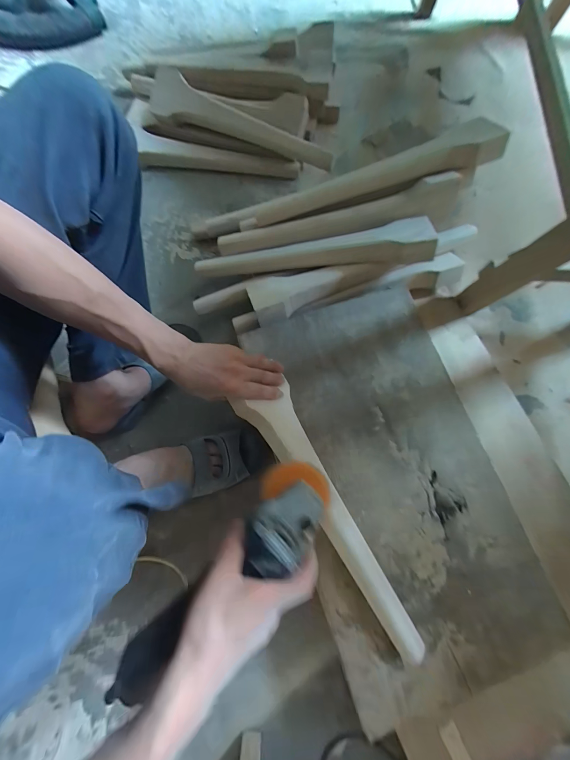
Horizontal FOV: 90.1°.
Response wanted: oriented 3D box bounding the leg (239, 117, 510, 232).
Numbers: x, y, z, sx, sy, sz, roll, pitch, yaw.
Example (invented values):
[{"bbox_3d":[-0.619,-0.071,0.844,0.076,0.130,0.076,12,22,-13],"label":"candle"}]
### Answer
[{"bbox_3d":[0.140,-0.384,0.550,0.494,0.041,0.076,-12,77,11],"label":"leg"}]

